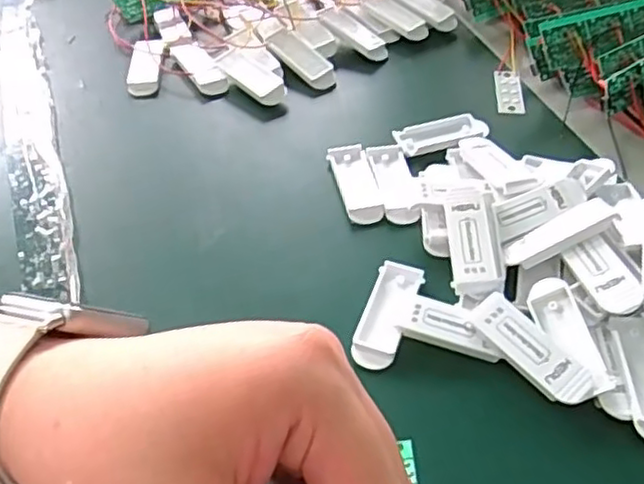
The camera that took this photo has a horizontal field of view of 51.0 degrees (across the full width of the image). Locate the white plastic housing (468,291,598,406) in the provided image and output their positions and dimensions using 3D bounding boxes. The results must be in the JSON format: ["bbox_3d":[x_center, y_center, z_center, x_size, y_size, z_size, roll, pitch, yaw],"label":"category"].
[{"bbox_3d":[0.090,0.047,0.293,0.019,0.010,0.058,-31,54,-22],"label":"white plastic housing"}]

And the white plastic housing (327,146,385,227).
[{"bbox_3d":[0.019,-0.034,0.380,0.022,0.006,0.061,-11,49,-7],"label":"white plastic housing"}]

